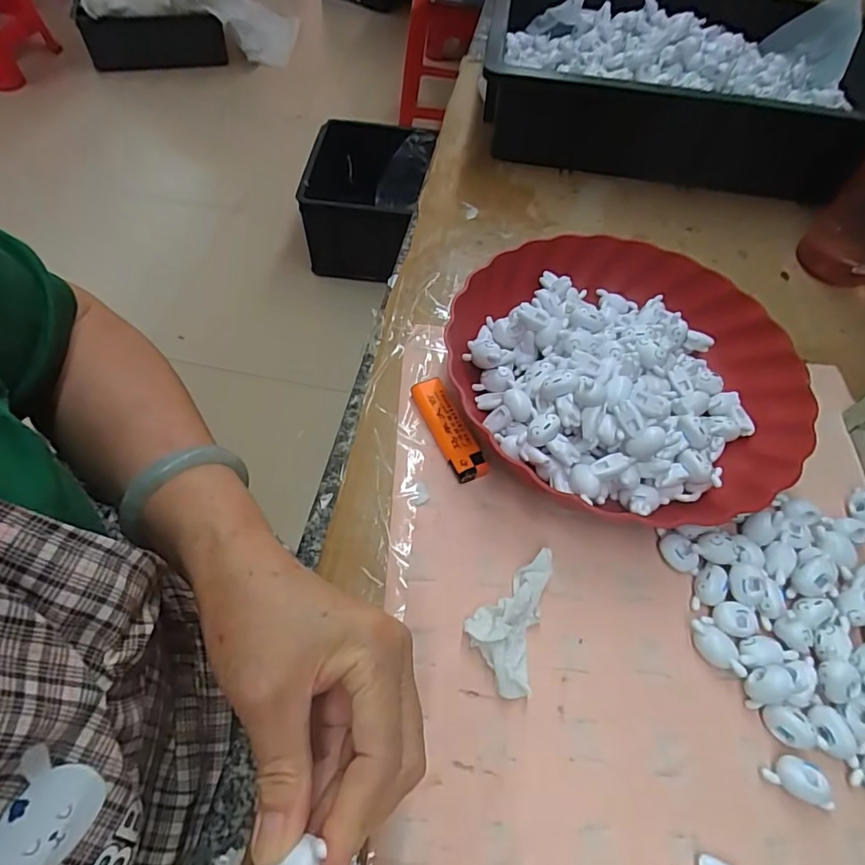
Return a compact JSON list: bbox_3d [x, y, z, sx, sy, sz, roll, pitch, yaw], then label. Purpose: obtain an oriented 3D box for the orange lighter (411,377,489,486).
[{"bbox_3d":[0.011,-0.003,0.357,0.022,0.014,0.079,-21,60,-16],"label":"orange lighter"}]

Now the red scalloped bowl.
[{"bbox_3d":[0.138,-0.052,0.368,0.234,0.057,0.229,1,57,-2],"label":"red scalloped bowl"}]

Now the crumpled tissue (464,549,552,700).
[{"bbox_3d":[0.042,0.103,0.290,0.039,0.018,0.079,14,57,7],"label":"crumpled tissue"}]

